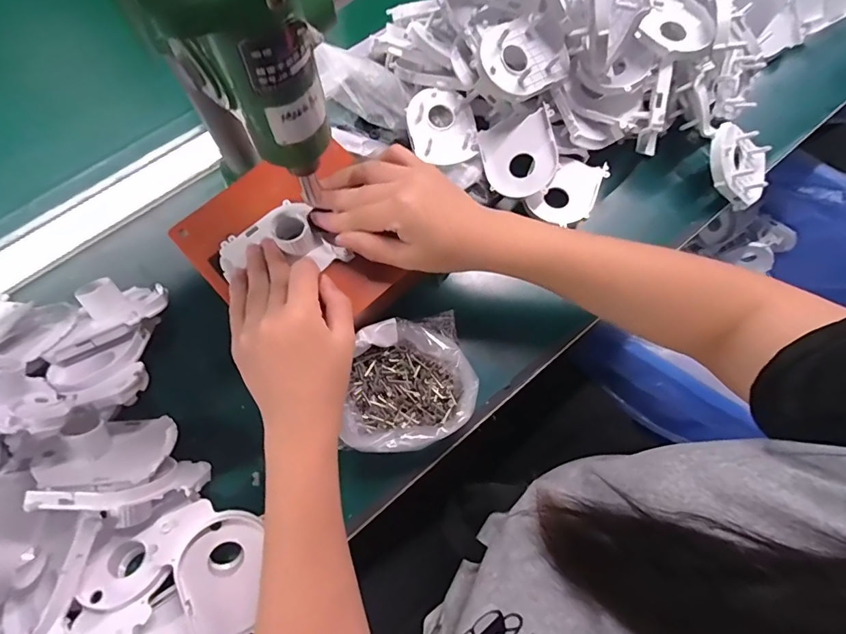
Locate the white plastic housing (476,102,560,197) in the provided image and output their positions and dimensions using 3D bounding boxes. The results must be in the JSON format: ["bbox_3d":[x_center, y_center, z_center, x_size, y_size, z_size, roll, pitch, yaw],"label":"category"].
[{"bbox_3d":[0.092,-0.150,0.423,0.066,0.028,0.081,-14,78,21],"label":"white plastic housing"}]

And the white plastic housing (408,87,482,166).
[{"bbox_3d":[0.019,-0.186,0.438,0.067,0.025,0.067,1,73,-2],"label":"white plastic housing"}]

